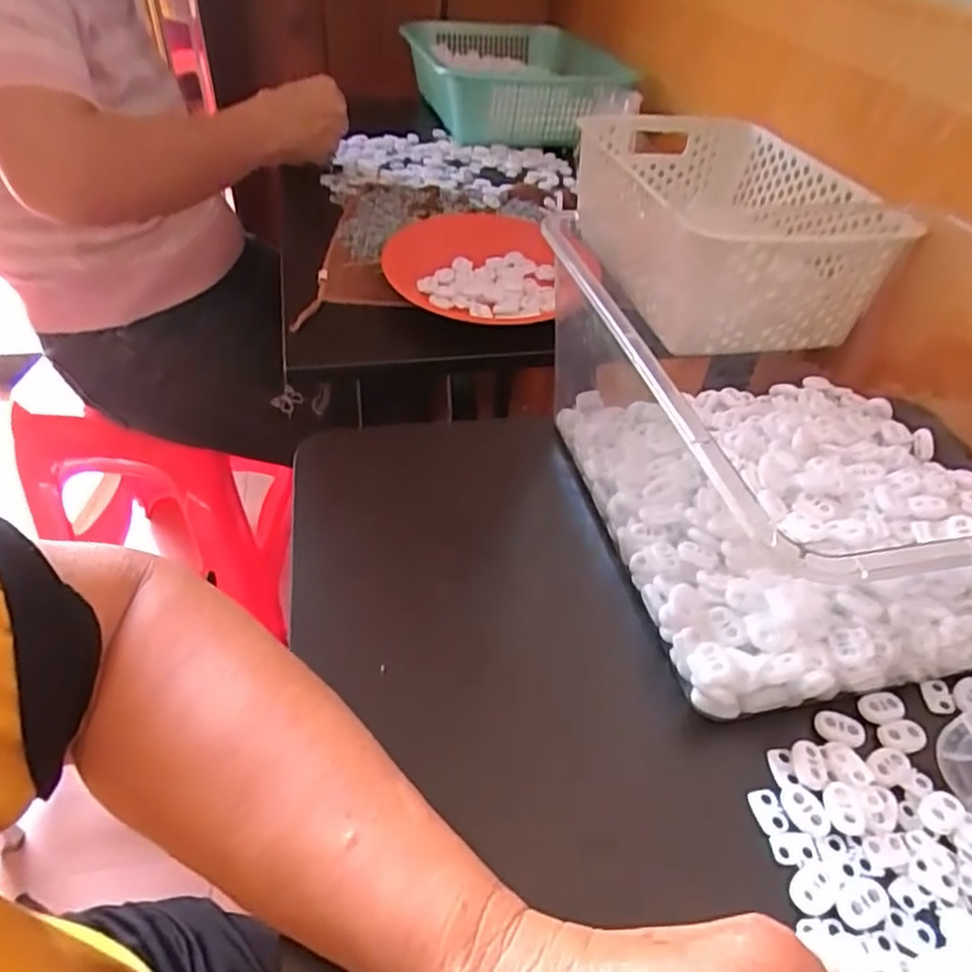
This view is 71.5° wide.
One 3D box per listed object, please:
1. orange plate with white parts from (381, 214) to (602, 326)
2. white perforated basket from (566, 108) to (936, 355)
[{"bbox_3d":[-0.005,-0.205,0.621,0.183,0.031,0.178,3,43,-2],"label":"orange plate with white parts"},{"bbox_3d":[0.223,-0.270,0.687,0.208,0.123,0.374,-2,43,-7],"label":"white perforated basket"}]

